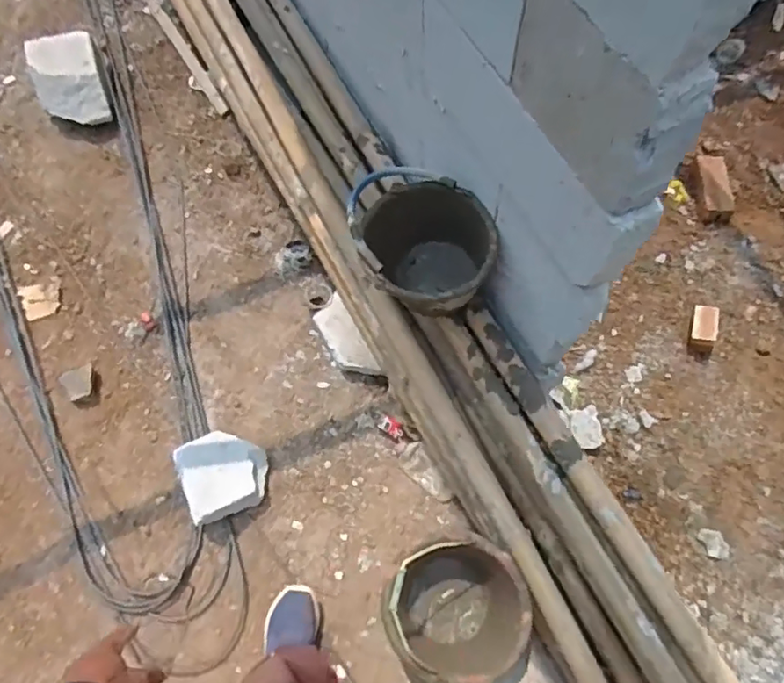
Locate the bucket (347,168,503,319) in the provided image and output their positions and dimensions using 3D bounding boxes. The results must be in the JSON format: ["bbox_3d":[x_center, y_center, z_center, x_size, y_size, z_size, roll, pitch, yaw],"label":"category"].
[{"bbox_3d":[0.072,-0.189,1.252,0.276,0.240,0.296,-1,68,2],"label":"bucket"}]

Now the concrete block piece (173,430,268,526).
[{"bbox_3d":[-0.401,0.318,1.403,0.186,0.118,0.196,-23,71,-6],"label":"concrete block piece"}]

